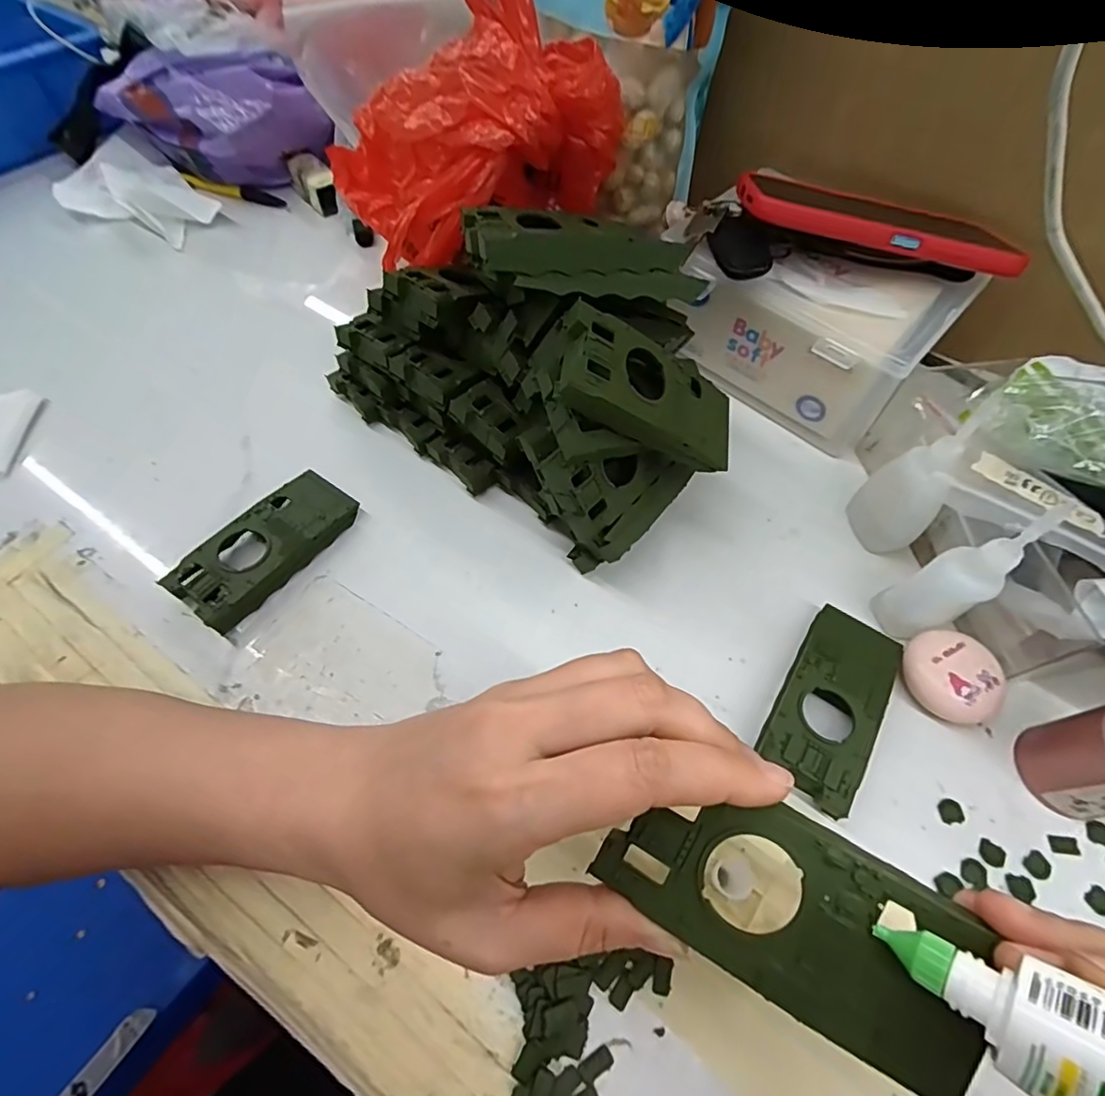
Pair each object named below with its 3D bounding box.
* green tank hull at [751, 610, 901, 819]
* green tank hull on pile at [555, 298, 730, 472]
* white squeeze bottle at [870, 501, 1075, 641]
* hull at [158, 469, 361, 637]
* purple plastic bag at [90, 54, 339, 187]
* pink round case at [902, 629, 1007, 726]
[{"bbox_3d":[0.146,0.080,0.291,0.046,0.021,0.104,30,63,15],"label":"green tank hull"},{"bbox_3d":[0.047,-0.074,0.269,0.108,0.024,0.045,18,54,-30],"label":"green tank hull on pile"},{"bbox_3d":[0.207,0.012,0.279,0.038,0.101,0.029,-21,62,-14],"label":"white squeeze bottle"},{"bbox_3d":[-0.167,-0.001,0.327,0.046,0.020,0.102,33,63,16],"label":"hull"},{"bbox_3d":[-0.304,-0.391,0.498,0.179,0.082,0.107,23,61,11],"label":"purple plastic bag"},{"bbox_3d":[0.212,0.069,0.296,0.046,0.022,0.044,1,59,-2],"label":"pink round case"}]

